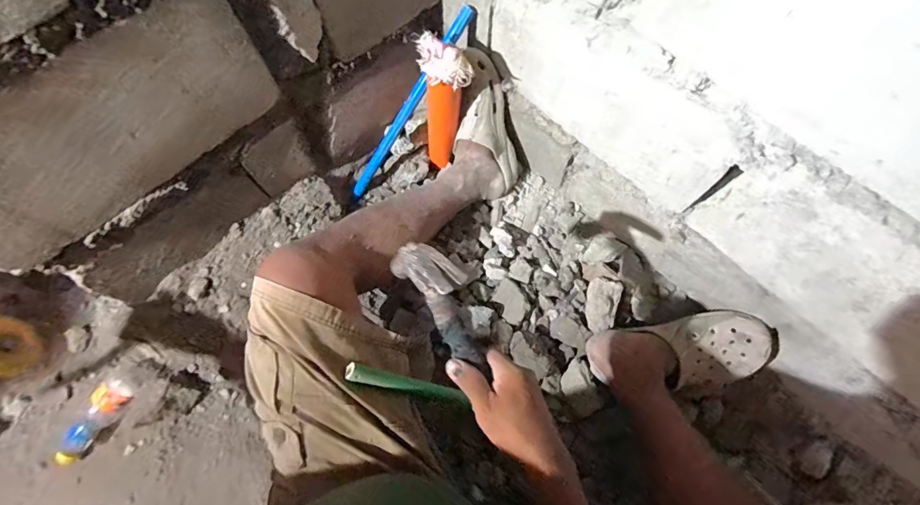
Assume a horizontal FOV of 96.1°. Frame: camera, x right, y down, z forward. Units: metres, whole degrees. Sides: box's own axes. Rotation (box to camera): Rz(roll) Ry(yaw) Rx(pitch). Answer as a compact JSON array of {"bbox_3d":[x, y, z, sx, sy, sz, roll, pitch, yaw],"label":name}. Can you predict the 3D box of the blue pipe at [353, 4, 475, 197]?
[{"bbox_3d":[-0.094,-0.250,0.730,0.023,0.027,0.379,49,119,15],"label":"blue pipe"}]

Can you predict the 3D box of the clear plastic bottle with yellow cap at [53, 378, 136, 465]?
[{"bbox_3d":[-0.599,0.274,0.673,0.051,0.038,0.167,39,92,13],"label":"clear plastic bottle with yellow cap"}]

